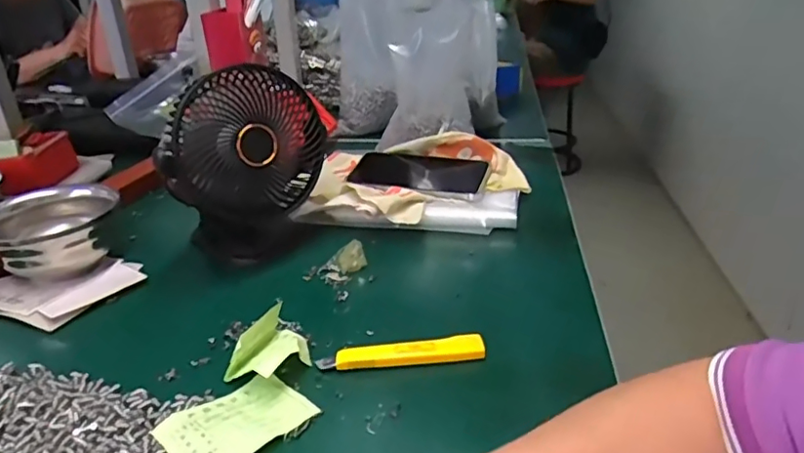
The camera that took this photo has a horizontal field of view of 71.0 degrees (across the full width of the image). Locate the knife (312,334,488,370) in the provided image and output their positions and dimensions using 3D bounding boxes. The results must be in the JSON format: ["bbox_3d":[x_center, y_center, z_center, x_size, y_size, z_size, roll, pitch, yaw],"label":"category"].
[{"bbox_3d":[0.000,0.099,0.438,0.126,0.014,0.019,-4,28,-4],"label":"knife"}]

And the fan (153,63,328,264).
[{"bbox_3d":[-0.153,-0.057,0.565,0.158,0.178,0.077,-11,29,-17],"label":"fan"}]

